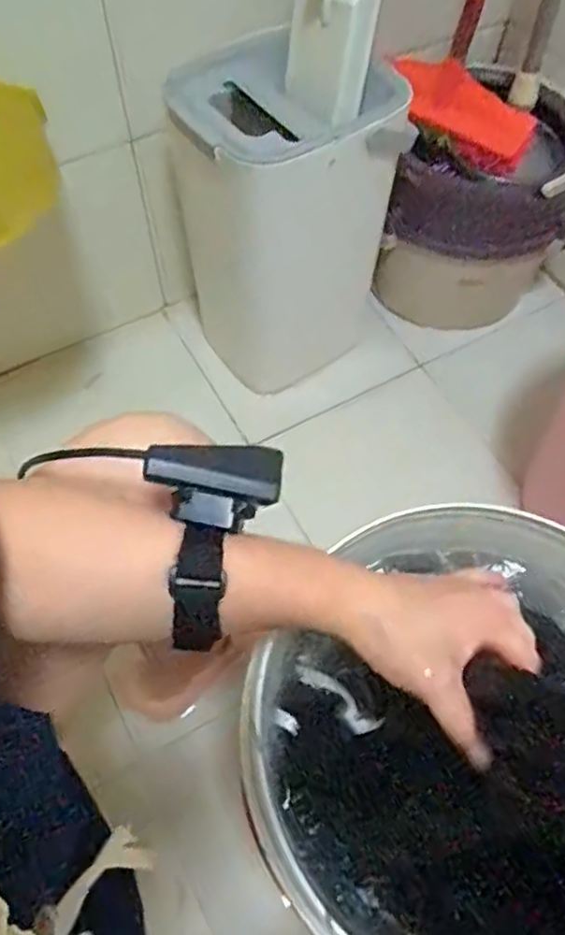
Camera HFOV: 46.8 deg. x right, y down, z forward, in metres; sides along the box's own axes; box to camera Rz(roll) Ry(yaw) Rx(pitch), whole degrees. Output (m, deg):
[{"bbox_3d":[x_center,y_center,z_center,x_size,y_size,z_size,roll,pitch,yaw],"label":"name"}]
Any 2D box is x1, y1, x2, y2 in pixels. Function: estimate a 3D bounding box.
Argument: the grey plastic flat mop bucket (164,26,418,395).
[{"bbox_3d":[0.006,-0.298,0.819,0.223,0.365,0.181,-25,66,-12],"label":"grey plastic flat mop bucket"}]

